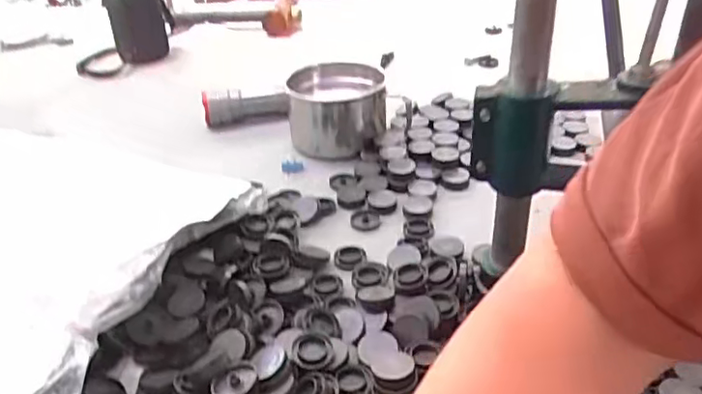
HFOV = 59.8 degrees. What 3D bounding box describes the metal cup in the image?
[{"bbox_3d":[-0.019,-0.116,0.816,0.120,0.079,0.134,-1,33,2],"label":"metal cup"}]

